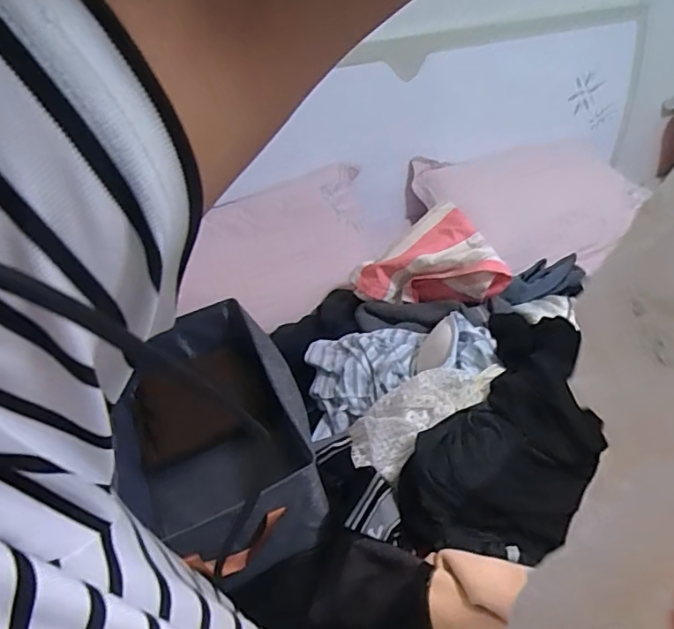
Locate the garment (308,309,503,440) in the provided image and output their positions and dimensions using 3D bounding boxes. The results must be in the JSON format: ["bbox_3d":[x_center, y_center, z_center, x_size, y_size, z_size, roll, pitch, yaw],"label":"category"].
[{"bbox_3d":[0.108,0.089,0.969,0.352,0.082,0.182,-21,36,22],"label":"garment"}]

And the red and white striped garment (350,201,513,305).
[{"bbox_3d":[0.193,-0.110,1.098,0.314,0.155,0.164,12,43,15],"label":"red and white striped garment"}]

